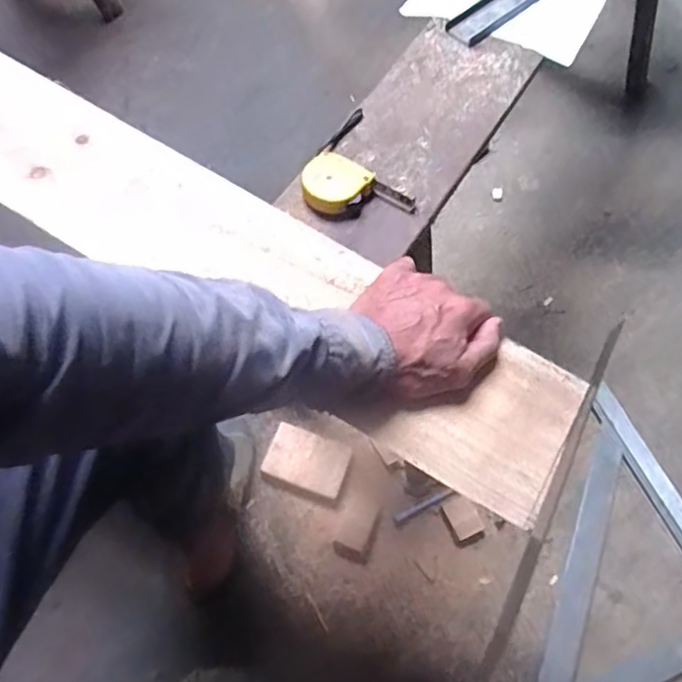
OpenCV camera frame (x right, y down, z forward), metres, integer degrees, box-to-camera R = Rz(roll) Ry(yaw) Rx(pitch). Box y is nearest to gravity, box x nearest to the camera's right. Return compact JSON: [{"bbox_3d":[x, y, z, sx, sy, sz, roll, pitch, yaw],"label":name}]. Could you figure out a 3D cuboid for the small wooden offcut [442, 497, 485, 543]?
[{"bbox_3d":[0.177,0.256,0.882,0.040,0.021,0.054,-22,63,-10],"label":"small wooden offcut"}]

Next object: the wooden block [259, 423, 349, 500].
[{"bbox_3d":[-0.052,0.180,0.913,0.119,0.026,0.080,17,64,11],"label":"wooden block"}]

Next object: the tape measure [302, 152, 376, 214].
[{"bbox_3d":[-0.007,-0.142,0.559,0.056,0.021,0.049,31,67,17],"label":"tape measure"}]

